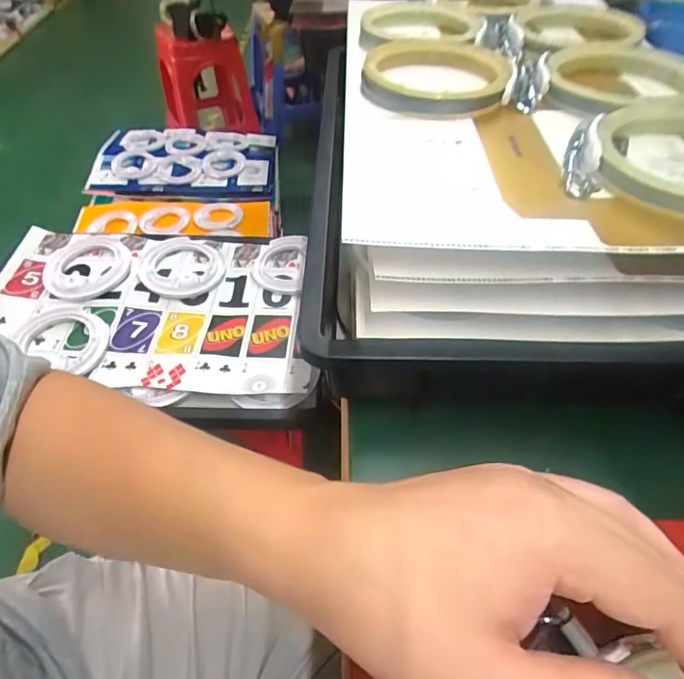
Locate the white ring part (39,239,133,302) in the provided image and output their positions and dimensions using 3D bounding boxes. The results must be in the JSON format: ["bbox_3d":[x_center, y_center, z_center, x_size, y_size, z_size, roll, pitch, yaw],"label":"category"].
[{"bbox_3d":[-0.413,-0.115,0.736,0.131,0.018,0.134,0,50,-1],"label":"white ring part"}]

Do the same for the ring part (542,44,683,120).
[{"bbox_3d":[0.238,-0.223,0.385,0.121,0.016,0.129,19,52,15],"label":"ring part"}]

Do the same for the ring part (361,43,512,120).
[{"bbox_3d":[0.080,-0.230,0.394,0.122,0.023,0.137,9,50,6],"label":"ring part"}]

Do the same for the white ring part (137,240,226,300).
[{"bbox_3d":[-0.264,-0.119,0.751,0.133,0.020,0.132,-3,50,-4],"label":"white ring part"}]

